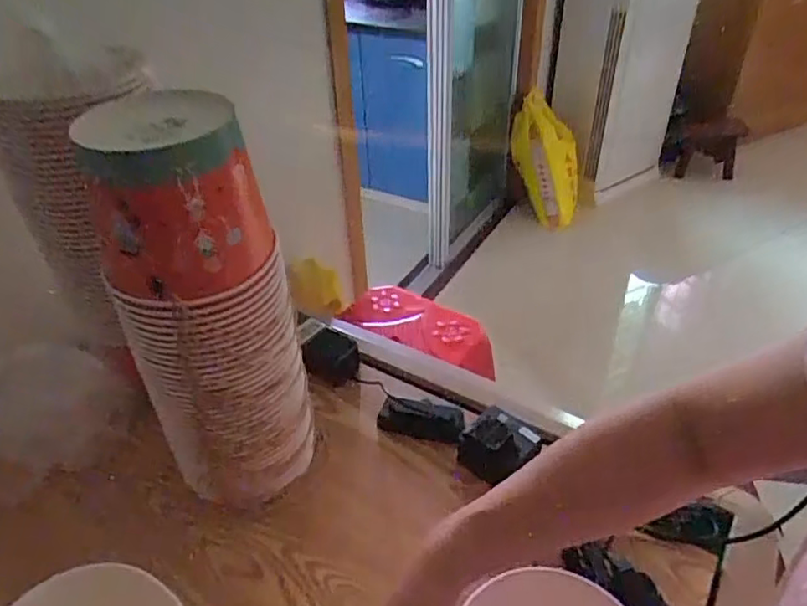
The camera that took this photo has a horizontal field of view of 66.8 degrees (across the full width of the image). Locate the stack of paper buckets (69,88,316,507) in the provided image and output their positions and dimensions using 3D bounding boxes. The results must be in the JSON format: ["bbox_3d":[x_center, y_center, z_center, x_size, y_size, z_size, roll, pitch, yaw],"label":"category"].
[{"bbox_3d":[-0.195,0.015,0.626,0.158,0.430,0.169,-17,41,-18],"label":"stack of paper buckets"}]

